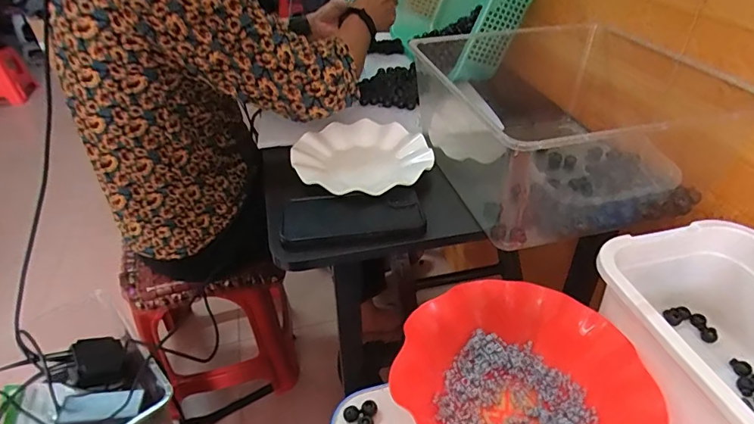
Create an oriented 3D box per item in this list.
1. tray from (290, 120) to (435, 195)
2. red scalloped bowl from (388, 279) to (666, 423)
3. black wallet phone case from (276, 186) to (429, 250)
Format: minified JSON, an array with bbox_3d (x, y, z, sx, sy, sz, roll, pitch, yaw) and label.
[{"bbox_3d":[-0.021,-0.074,0.620,0.178,0.028,0.176,-9,40,-10],"label":"tray"},{"bbox_3d":[0.131,0.165,0.433,0.215,0.066,0.210,0,39,0],"label":"red scalloped bowl"},{"bbox_3d":[-0.028,0.007,0.527,0.160,0.016,0.081,-4,39,-5],"label":"black wallet phone case"}]

